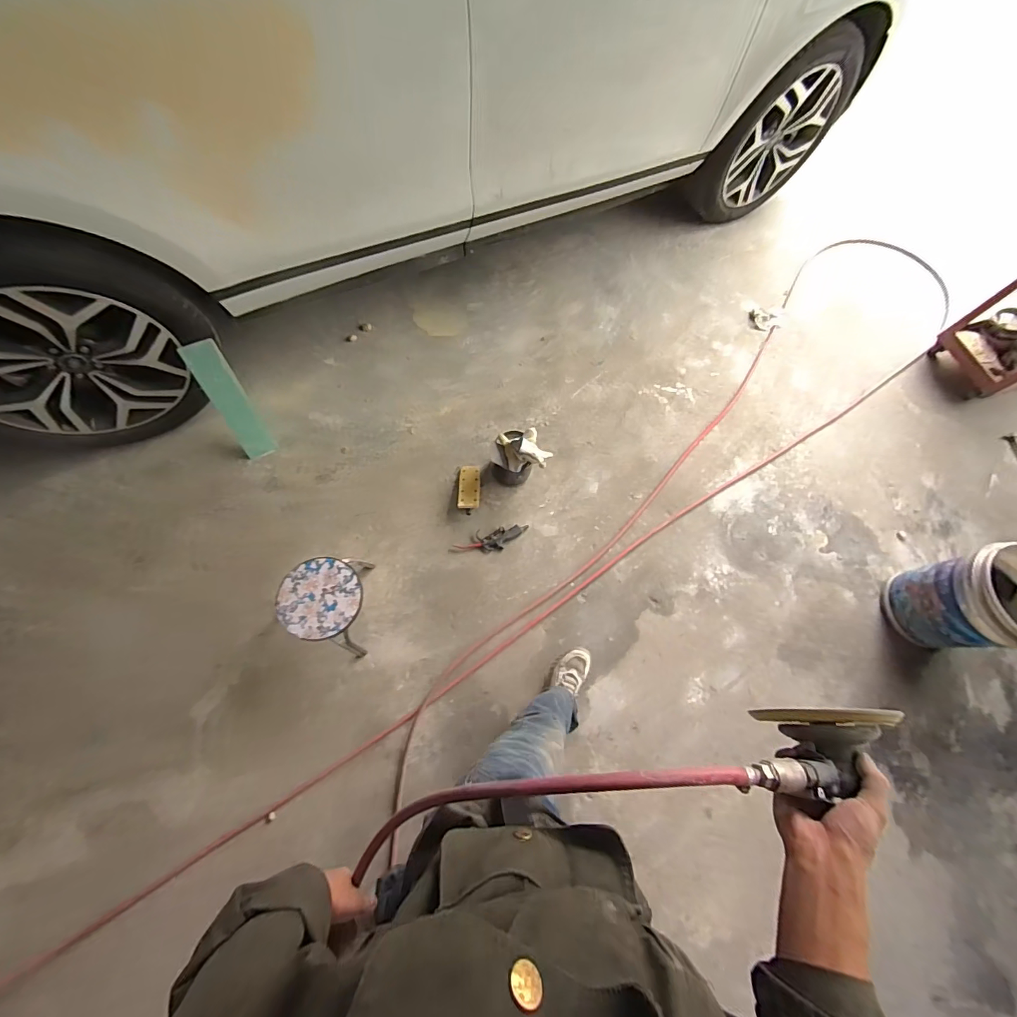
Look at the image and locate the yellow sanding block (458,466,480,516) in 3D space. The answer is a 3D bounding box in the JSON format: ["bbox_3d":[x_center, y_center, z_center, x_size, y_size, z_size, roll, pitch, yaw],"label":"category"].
[{"bbox_3d":[-0.142,-0.074,1.602,0.080,0.058,0.202,0,53,-3],"label":"yellow sanding block"}]

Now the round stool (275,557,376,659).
[{"bbox_3d":[-0.552,0.287,1.362,0.243,0.241,0.262,17,69,2],"label":"round stool"}]

